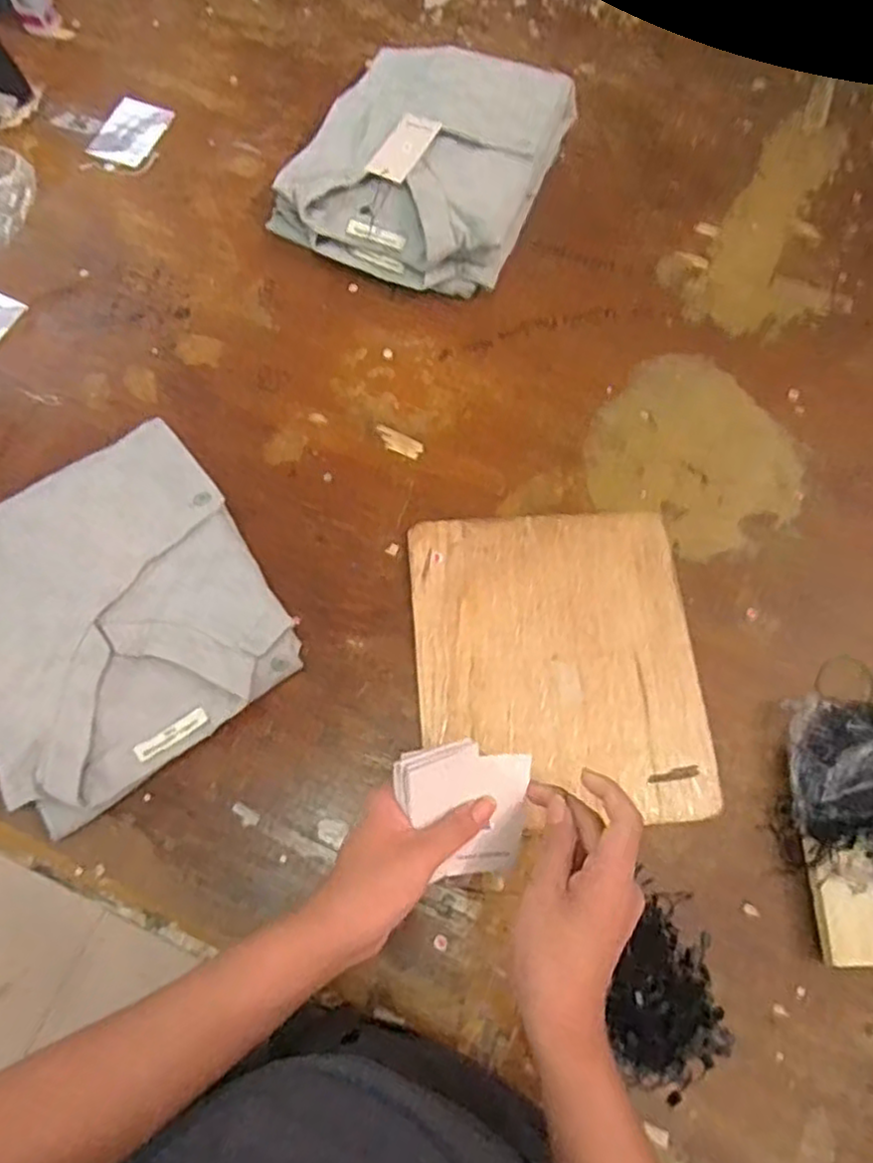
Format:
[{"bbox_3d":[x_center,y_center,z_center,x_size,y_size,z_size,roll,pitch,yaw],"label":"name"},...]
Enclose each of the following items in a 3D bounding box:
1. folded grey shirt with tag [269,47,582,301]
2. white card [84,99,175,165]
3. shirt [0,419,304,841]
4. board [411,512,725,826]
[{"bbox_3d":[-0.012,-0.467,0.789,0.266,0.098,0.279,29,73,10],"label":"folded grey shirt with tag"},{"bbox_3d":[-0.377,-0.556,0.871,0.072,0.009,0.094,24,77,1],"label":"white card"},{"bbox_3d":[-0.288,0.031,0.628,0.262,0.055,0.282,-33,73,-11],"label":"shirt"},{"bbox_3d":[0.109,0.069,0.641,0.249,0.010,0.277,-4,70,-1],"label":"board"}]

